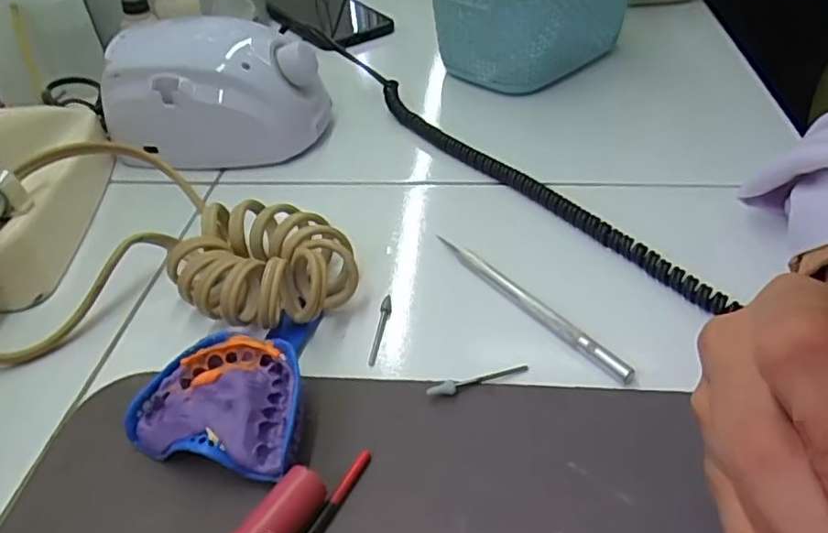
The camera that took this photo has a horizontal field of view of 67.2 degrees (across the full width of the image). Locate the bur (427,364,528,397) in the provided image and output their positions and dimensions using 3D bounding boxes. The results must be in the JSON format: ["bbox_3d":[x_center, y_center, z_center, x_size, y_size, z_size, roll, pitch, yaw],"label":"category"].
[{"bbox_3d":[0.027,0.050,0.278,0.044,0.006,0.006,-17,41,-14],"label":"bur"}]

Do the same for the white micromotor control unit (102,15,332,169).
[{"bbox_3d":[-0.139,-0.126,0.448,0.138,0.077,0.089,5,40,12],"label":"white micromotor control unit"}]

